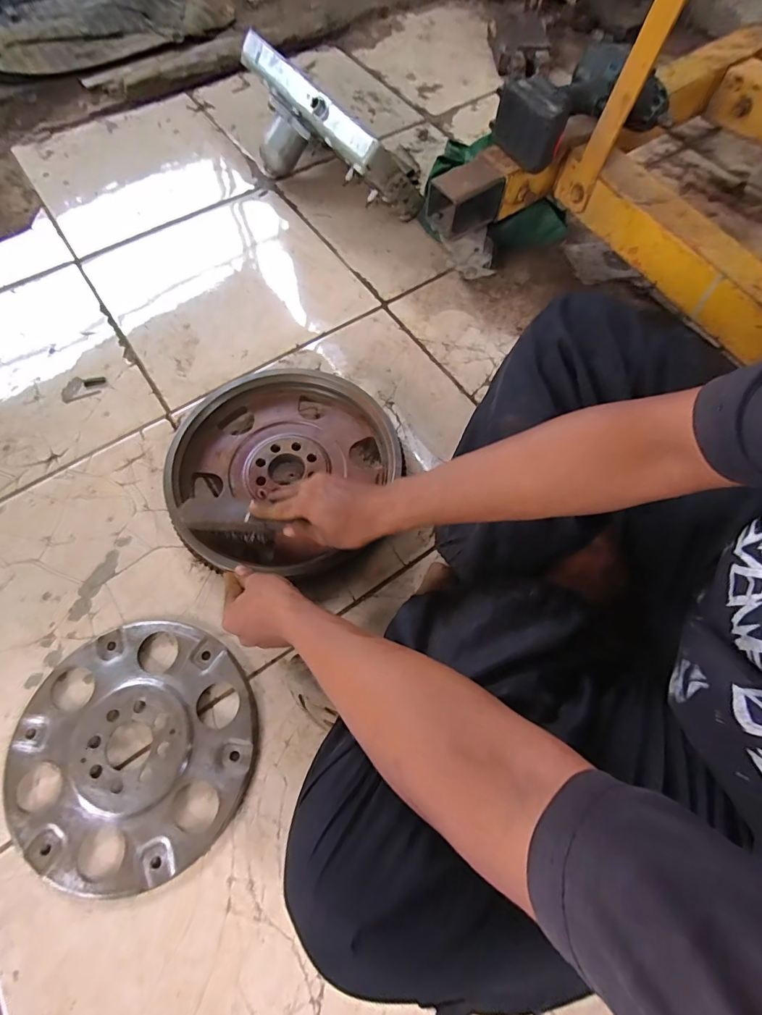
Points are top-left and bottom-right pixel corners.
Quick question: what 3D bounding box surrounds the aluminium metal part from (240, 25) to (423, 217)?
[{"bbox_3d":[-0.114,-0.689,0.824,0.395,0.163,0.130,42,71,17],"label":"aluminium metal part"}]

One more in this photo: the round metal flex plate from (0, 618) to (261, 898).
[{"bbox_3d":[-0.276,0.264,0.493,0.259,0.010,0.258,1,66,-1],"label":"round metal flex plate"}]

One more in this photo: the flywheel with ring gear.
[{"bbox_3d":[-0.137,-0.049,0.613,0.281,0.070,0.307,1,66,-1],"label":"flywheel with ring gear"}]

